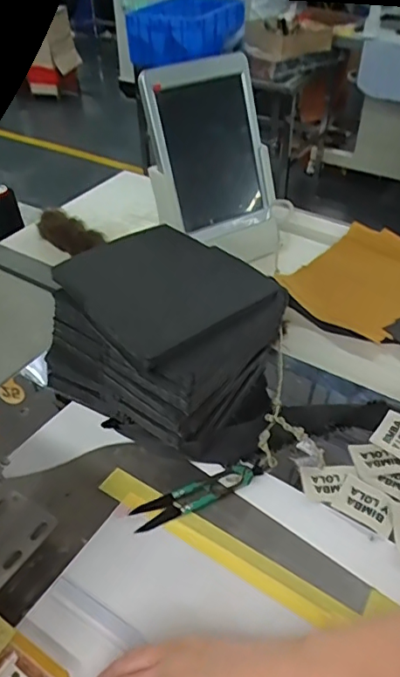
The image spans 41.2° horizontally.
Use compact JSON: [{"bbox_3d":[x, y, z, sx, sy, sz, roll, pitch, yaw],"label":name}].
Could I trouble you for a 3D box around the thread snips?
[{"bbox_3d":[-0.001,0.126,0.437,0.112,0.010,0.025,-19,46,-20],"label":"thread snips"}]

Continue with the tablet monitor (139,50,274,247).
[{"bbox_3d":[0.010,-0.226,0.638,0.145,0.197,0.023,-21,28,-15],"label":"tablet monitor"}]

